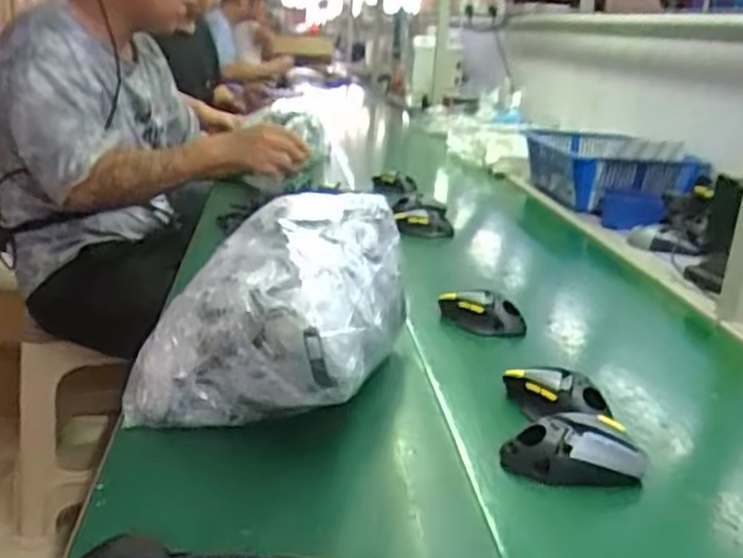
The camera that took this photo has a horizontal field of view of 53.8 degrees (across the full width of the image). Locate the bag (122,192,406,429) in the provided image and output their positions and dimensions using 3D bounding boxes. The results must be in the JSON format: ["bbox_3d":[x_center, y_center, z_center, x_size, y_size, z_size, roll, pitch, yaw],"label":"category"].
[{"bbox_3d":[-0.080,0.034,0.711,0.210,0.191,0.230,9,20,19],"label":"bag"}]

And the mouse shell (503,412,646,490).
[{"bbox_3d":[0.172,0.146,0.617,0.117,0.038,0.065,2,19,-2],"label":"mouse shell"}]

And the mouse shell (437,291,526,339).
[{"bbox_3d":[0.136,0.047,0.905,0.108,0.059,0.030,7,19,15],"label":"mouse shell"}]

